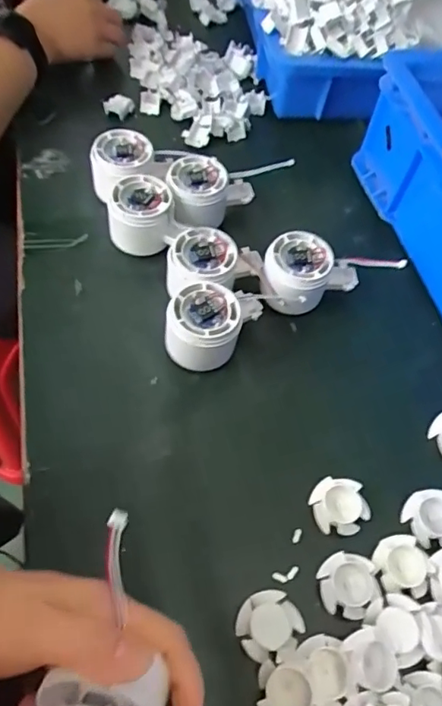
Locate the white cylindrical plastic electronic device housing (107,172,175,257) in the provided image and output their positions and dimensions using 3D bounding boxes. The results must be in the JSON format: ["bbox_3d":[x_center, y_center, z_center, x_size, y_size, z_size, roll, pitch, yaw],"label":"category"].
[{"bbox_3d":[-0.070,-0.126,0.484,0.054,0.051,0.053,2,58,-4],"label":"white cylindrical plastic electronic device housing"}]

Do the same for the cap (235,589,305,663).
[{"bbox_3d":[0.031,0.178,0.344,0.039,0.017,0.041,0,61,0],"label":"cap"}]

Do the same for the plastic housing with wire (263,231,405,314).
[{"bbox_3d":[0.086,-0.070,0.470,0.112,0.068,0.062,-10,60,-11],"label":"plastic housing with wire"}]

